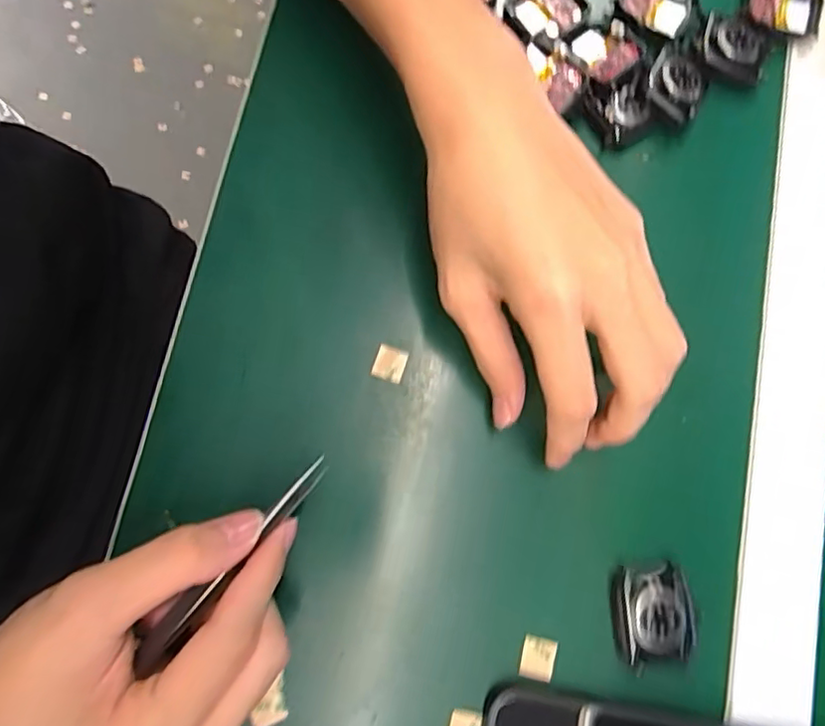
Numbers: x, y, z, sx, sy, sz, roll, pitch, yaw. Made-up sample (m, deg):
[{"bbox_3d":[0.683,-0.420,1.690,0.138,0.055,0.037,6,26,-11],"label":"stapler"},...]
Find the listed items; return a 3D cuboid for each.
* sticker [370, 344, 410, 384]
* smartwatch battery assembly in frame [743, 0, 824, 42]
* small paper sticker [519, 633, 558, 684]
[{"bbox_3d":[-0.012,0.001,0.299,0.016,0.004,0.016,19,79,0],"label":"sticker"},{"bbox_3d":[0.219,-0.209,0.347,0.045,0.009,0.038,19,79,0],"label":"smartwatch battery assembly in frame"},{"bbox_3d":[0.059,0.139,0.277,0.016,0.004,0.019,15,79,-1],"label":"small paper sticker"}]

